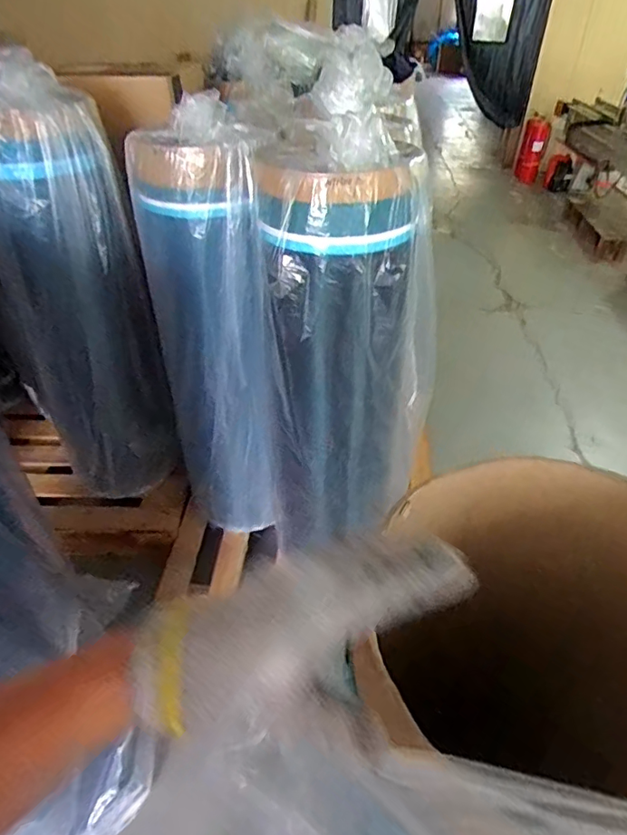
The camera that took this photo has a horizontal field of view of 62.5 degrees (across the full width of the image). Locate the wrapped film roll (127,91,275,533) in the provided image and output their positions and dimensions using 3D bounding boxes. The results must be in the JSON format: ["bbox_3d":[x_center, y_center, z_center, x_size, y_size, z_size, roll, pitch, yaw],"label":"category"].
[{"bbox_3d":[-0.237,-0.107,1.253,0.270,1.037,0.279,-4,40,-5],"label":"wrapped film roll"}]

